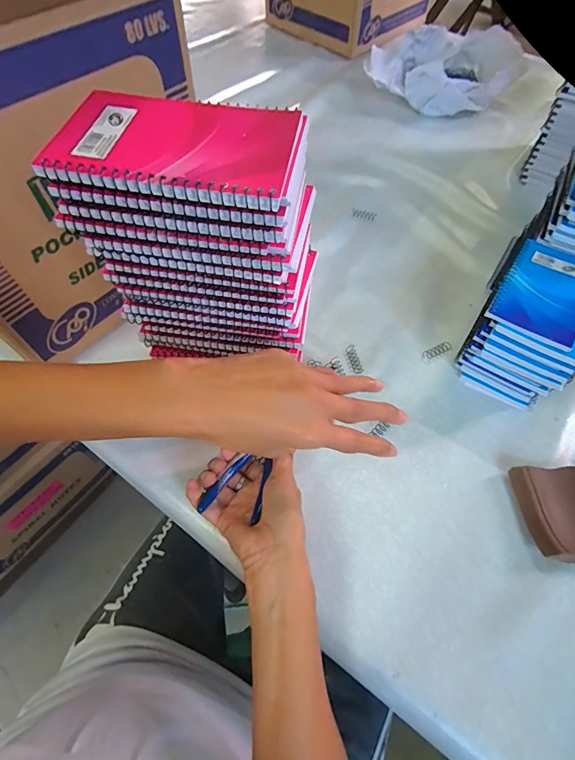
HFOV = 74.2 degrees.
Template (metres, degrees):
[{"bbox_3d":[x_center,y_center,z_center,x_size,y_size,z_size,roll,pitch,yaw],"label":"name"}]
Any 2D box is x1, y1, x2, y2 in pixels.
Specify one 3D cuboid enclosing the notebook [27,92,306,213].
[{"bbox_3d":[-0.059,-0.129,0.210,0.129,0.012,0.076,9,60,3],"label":"notebook"}]

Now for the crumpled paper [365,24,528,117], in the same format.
[{"bbox_3d":[0.314,-0.622,0.774,0.280,0.093,0.208,22,60,12],"label":"crumpled paper"}]

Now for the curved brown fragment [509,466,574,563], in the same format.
[{"bbox_3d":[0.270,0.129,0.368,0.084,0.022,0.088,1,58,0],"label":"curved brown fragment"}]

